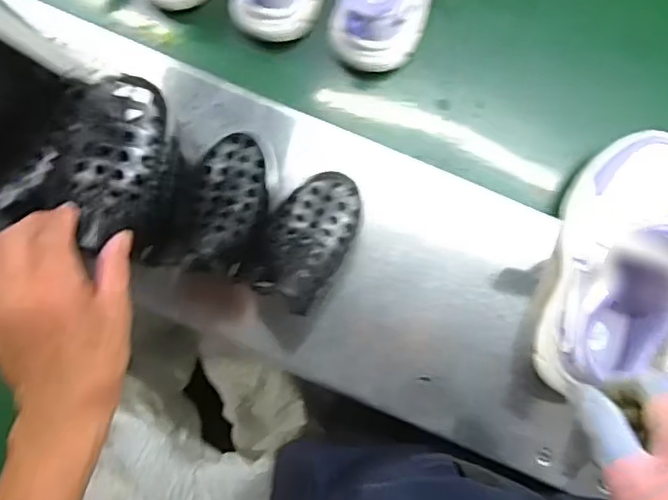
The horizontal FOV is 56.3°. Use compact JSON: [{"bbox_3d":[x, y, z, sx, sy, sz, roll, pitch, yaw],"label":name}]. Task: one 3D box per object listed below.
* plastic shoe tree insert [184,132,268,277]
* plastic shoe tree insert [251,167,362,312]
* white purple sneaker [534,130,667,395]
[{"bbox_3d":[-0.092,-0.041,0.545,0.063,0.032,0.124,6,73,5],"label":"plastic shoe tree insert"},{"bbox_3d":[-0.023,-0.010,0.524,0.068,0.045,0.117,30,91,4],"label":"plastic shoe tree insert"},{"bbox_3d":[0.251,0.011,0.530,0.093,0.116,0.228,14,90,5],"label":"white purple sneaker"}]

